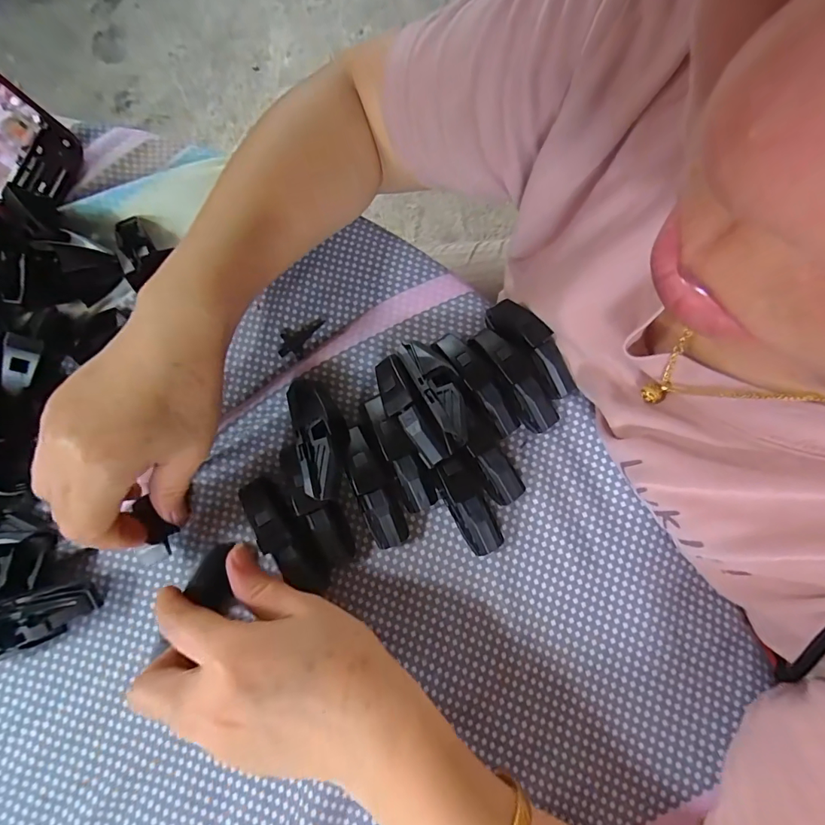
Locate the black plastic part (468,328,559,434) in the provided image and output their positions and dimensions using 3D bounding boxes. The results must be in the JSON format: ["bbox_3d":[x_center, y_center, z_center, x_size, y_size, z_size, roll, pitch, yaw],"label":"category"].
[{"bbox_3d":[0.066,-0.023,0.275,0.022,0.021,0.072,-30,80,-8],"label":"black plastic part"}]

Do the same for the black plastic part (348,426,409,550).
[{"bbox_3d":[-0.023,0.043,0.258,0.021,0.023,0.069,-20,78,-6],"label":"black plastic part"}]

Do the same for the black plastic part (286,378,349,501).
[{"bbox_3d":[-0.053,0.014,0.259,0.027,0.029,0.070,-14,78,-5],"label":"black plastic part"}]

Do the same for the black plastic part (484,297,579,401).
[{"bbox_3d":[0.074,-0.041,0.278,0.020,0.024,0.071,-35,80,-9],"label":"black plastic part"}]

